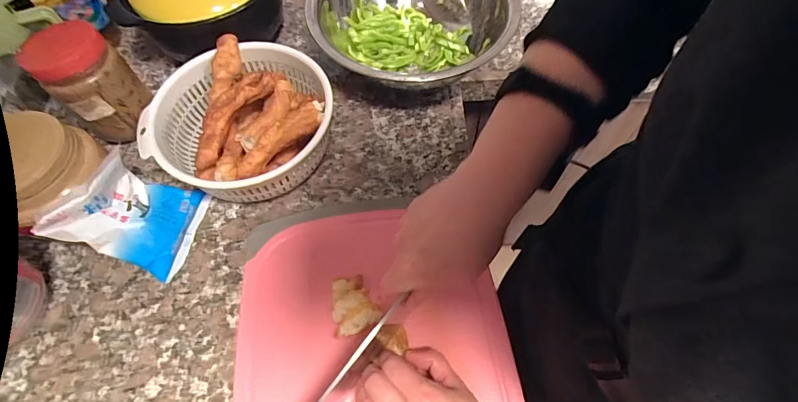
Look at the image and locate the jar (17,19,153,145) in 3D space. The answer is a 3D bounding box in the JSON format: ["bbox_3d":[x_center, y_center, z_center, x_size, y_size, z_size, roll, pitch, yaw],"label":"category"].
[{"bbox_3d":[-0.362,-0.139,0.495,0.084,0.128,0.069,-41,68,-17],"label":"jar"}]

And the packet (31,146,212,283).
[{"bbox_3d":[-0.292,0.015,0.453,0.105,0.087,0.104,15,64,10],"label":"packet"}]

